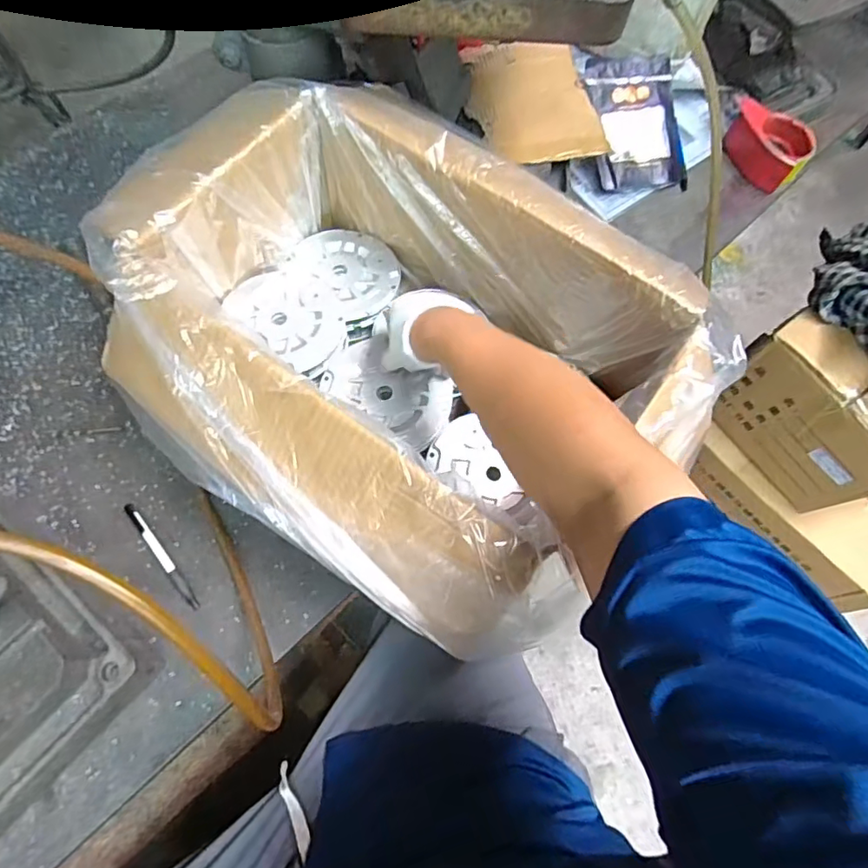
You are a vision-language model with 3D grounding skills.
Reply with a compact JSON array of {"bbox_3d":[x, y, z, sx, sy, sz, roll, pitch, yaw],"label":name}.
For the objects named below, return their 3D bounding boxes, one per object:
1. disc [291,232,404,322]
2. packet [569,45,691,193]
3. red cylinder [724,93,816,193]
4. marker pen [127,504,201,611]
[{"bbox_3d":[-0.107,-0.192,0.655,0.123,0.013,0.134,3,59,-5],"label":"disc"},{"bbox_3d":[0.286,-0.443,0.796,0.141,0.048,0.191,-13,93,-11],"label":"packet"},{"bbox_3d":[0.478,-0.419,0.803,0.128,0.062,0.083,32,72,10],"label":"red cylinder"},{"bbox_3d":[-0.295,0.132,0.600,0.012,0.006,0.141,-38,75,-15],"label":"marker pen"}]

